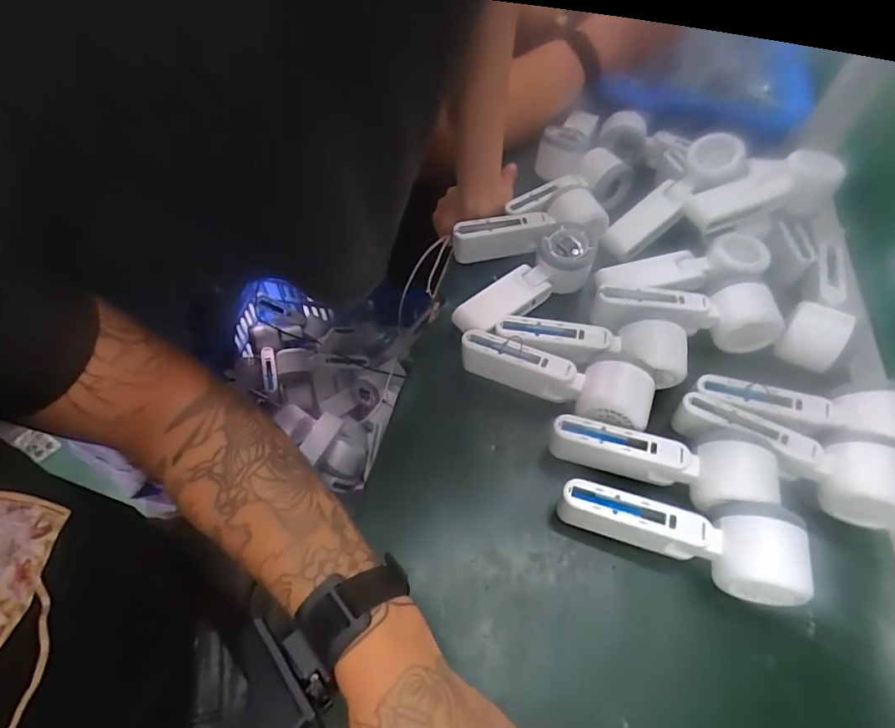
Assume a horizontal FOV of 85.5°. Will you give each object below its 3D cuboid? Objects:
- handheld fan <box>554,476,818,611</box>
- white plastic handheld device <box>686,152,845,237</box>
[{"bbox_3d":[0.163,0.123,0.351,0.159,0.053,0.053,14,56,6],"label":"handheld fan"},{"bbox_3d":[0.324,-0.176,0.497,0.160,0.055,0.043,-12,55,-9],"label":"white plastic handheld device"}]

